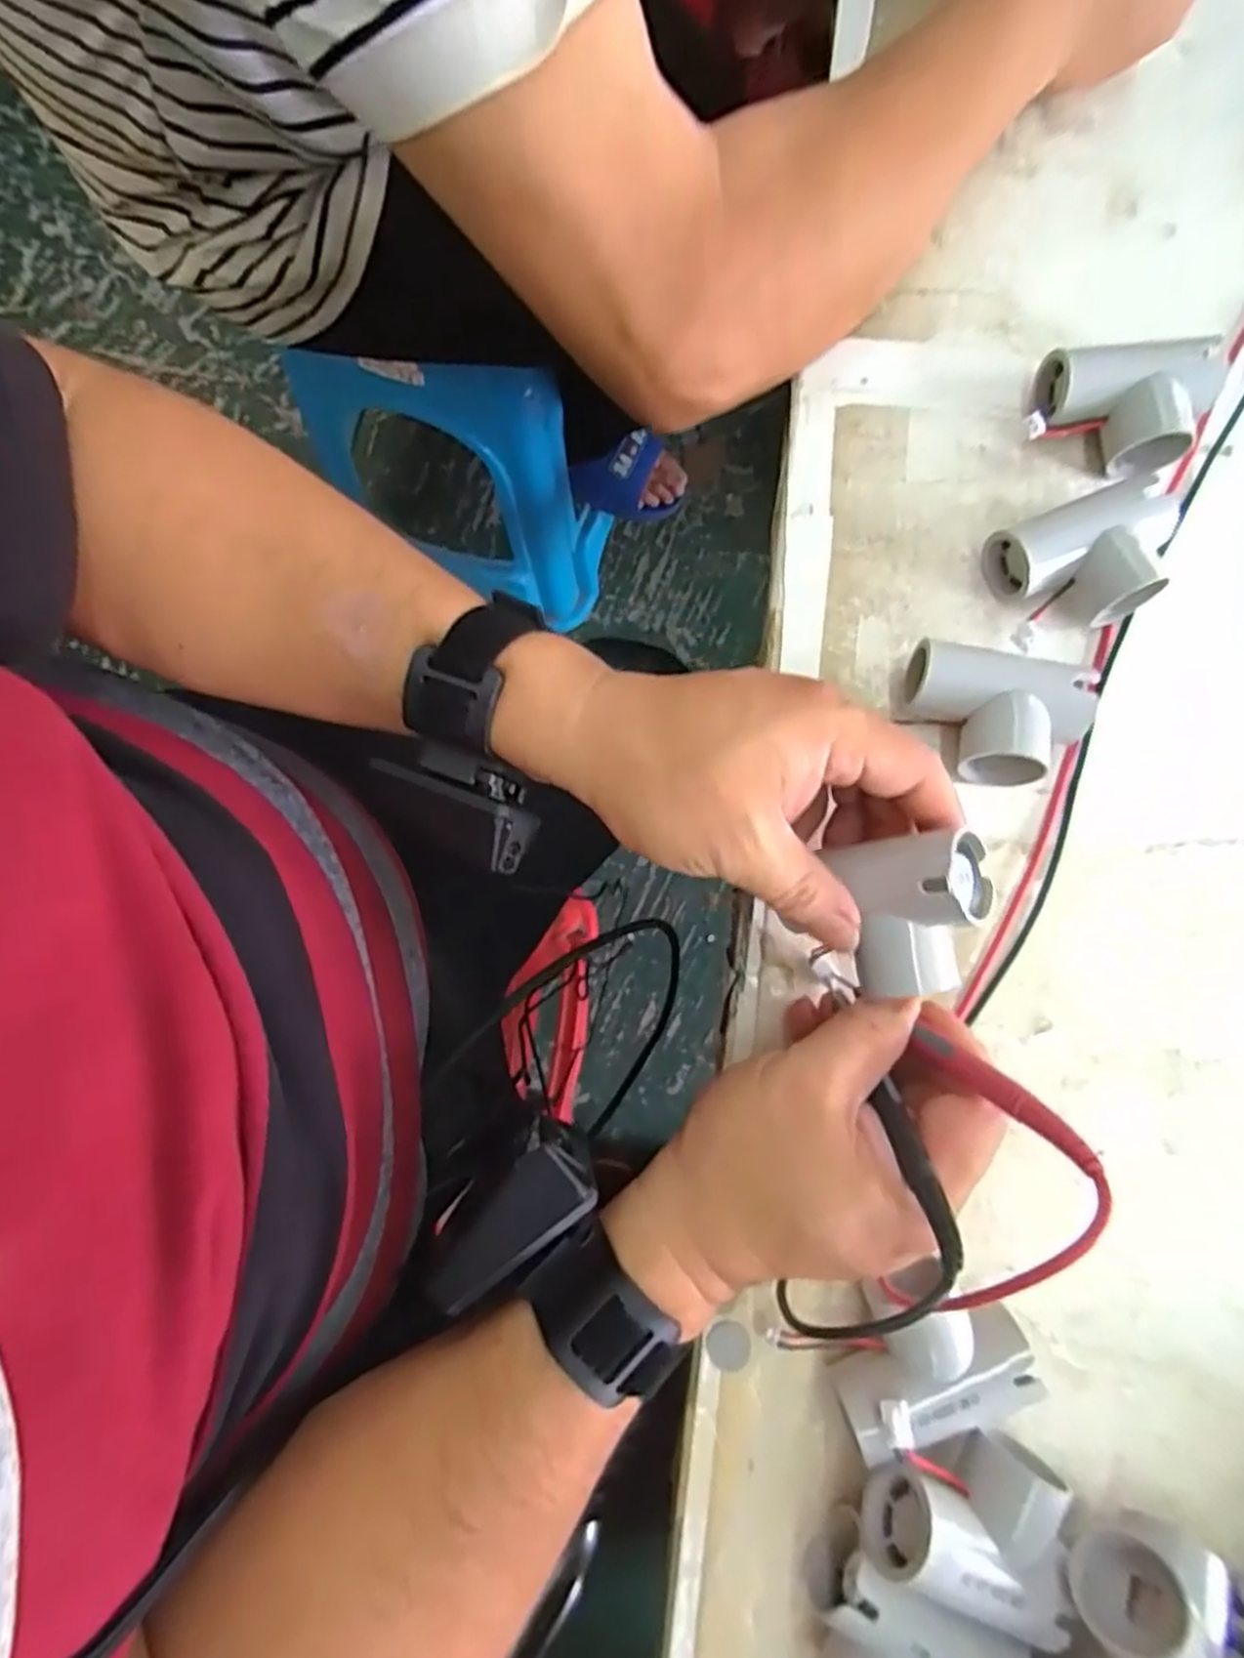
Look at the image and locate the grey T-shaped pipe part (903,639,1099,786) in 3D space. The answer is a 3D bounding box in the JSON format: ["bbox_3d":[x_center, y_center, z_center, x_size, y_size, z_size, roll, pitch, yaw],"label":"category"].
[{"bbox_3d":[0.163,-0.050,0.333,0.078,0.034,0.050,16,82,3],"label":"grey T-shaped pipe part"}]

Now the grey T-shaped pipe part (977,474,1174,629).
[{"bbox_3d":[0.215,-0.122,0.344,0.078,0.032,0.051,-17,82,-2],"label":"grey T-shaped pipe part"}]

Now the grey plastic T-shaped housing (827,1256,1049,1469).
[{"bbox_3d":[0.116,0.202,0.297,0.071,0.034,0.050,-19,82,-3],"label":"grey plastic T-shaped housing"}]

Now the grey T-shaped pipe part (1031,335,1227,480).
[{"bbox_3d":[0.237,-0.198,0.355,0.076,0.031,0.049,6,81,1],"label":"grey T-shaped pipe part"}]

